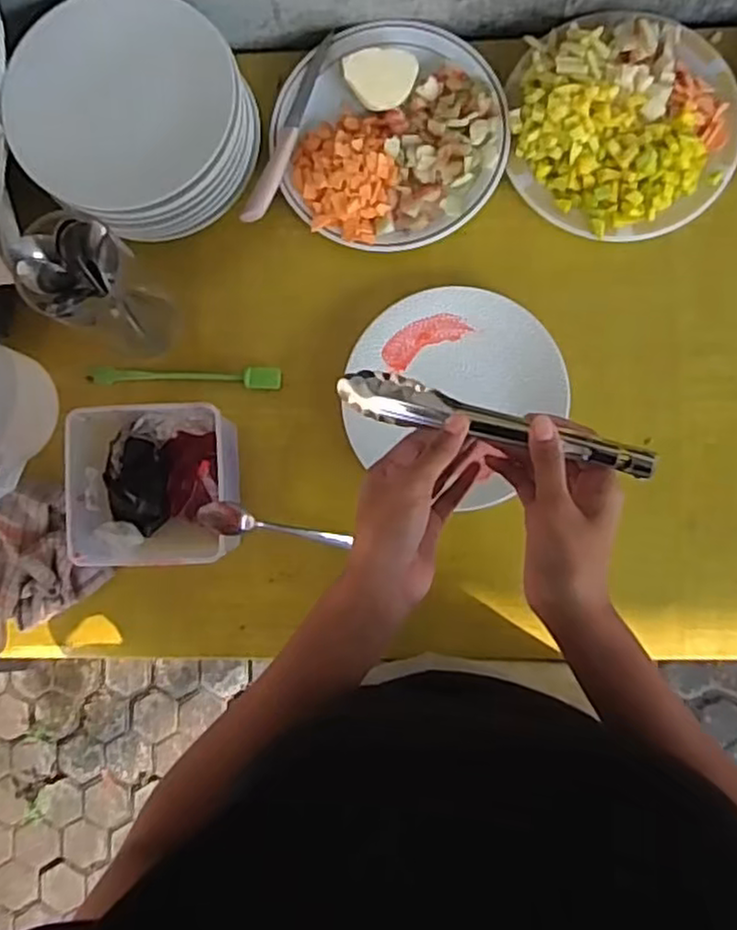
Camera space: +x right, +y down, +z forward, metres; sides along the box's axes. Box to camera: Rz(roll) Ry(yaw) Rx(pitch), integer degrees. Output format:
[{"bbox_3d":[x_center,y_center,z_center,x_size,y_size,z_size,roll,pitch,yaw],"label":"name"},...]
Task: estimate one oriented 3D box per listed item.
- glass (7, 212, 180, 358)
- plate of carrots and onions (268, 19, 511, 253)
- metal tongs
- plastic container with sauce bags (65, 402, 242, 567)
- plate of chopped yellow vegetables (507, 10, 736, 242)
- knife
[{"bbox_3d":[-0.231,-0.149,0.606,0.081,0.158,0.076,33,90,5],"label":"glass"},{"bbox_3d":[0.021,-0.318,0.657,0.213,0.047,0.216,0,88,4],"label":"plate of carrots and onions"},{"bbox_3d":[0.078,-0.028,0.457,0.205,0.017,0.029,15,86,12],"label":"metal tongs"},{"bbox_3d":[-0.188,0.017,0.629,0.137,0.079,0.141,0,88,4],"label":"plastic container with sauce bags"},{"bbox_3d":[0.240,-0.321,0.652,0.211,0.040,0.208,0,88,4],"label":"plate of chopped yellow vegetables"},{"bbox_3d":[-0.073,-0.323,0.674,0.022,0.007,0.199,24,90,5],"label":"knife"}]

